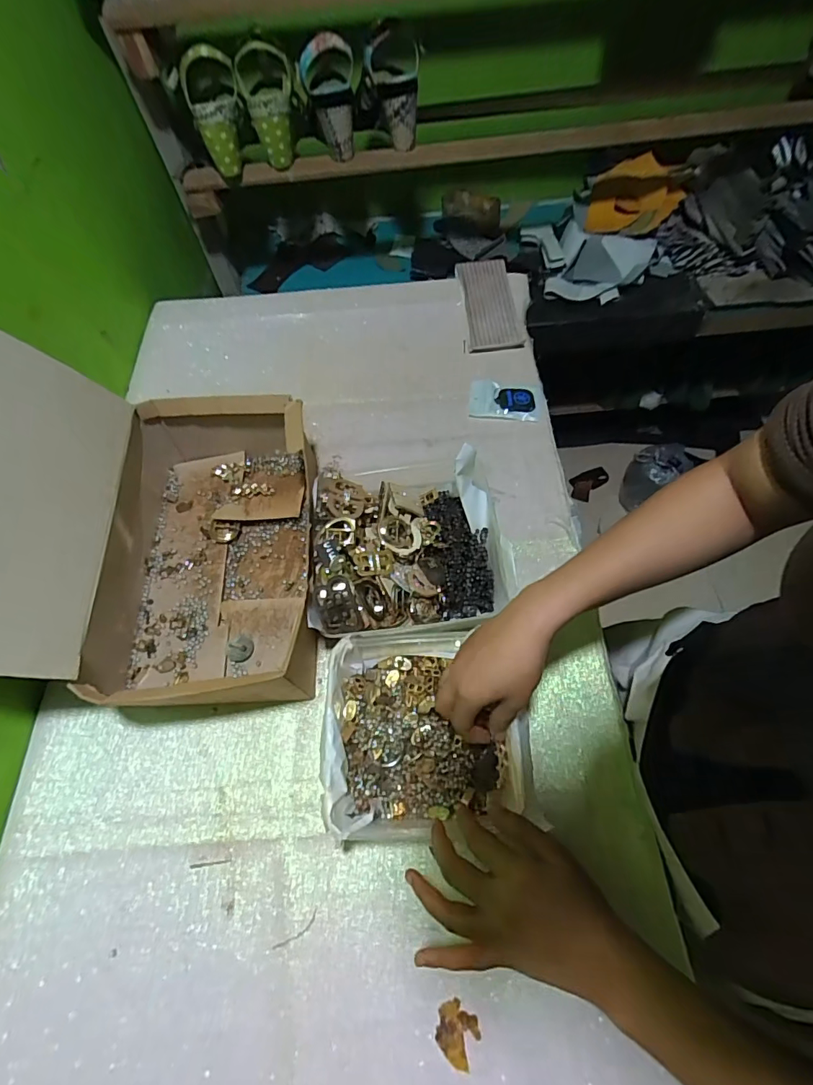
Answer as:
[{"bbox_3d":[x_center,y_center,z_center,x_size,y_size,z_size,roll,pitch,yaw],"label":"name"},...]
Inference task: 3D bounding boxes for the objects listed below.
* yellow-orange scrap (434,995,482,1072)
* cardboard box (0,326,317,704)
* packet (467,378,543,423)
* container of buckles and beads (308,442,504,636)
[{"bbox_3d":[0.039,0.384,0.375,0.034,0.004,0.033,33,68,17],"label":"yellow-orange scrap"},{"bbox_3d":[-0.258,-0.030,0.457,0.313,0.258,0.330,-3,62,0],"label":"cardboard box"},{"bbox_3d":[0.138,-0.199,0.670,0.097,0.014,0.062,6,63,5],"label":"packet"},{"bbox_3d":[0.001,-0.003,0.532,0.200,0.083,0.220,-5,62,-1],"label":"container of buckles and beads"}]

